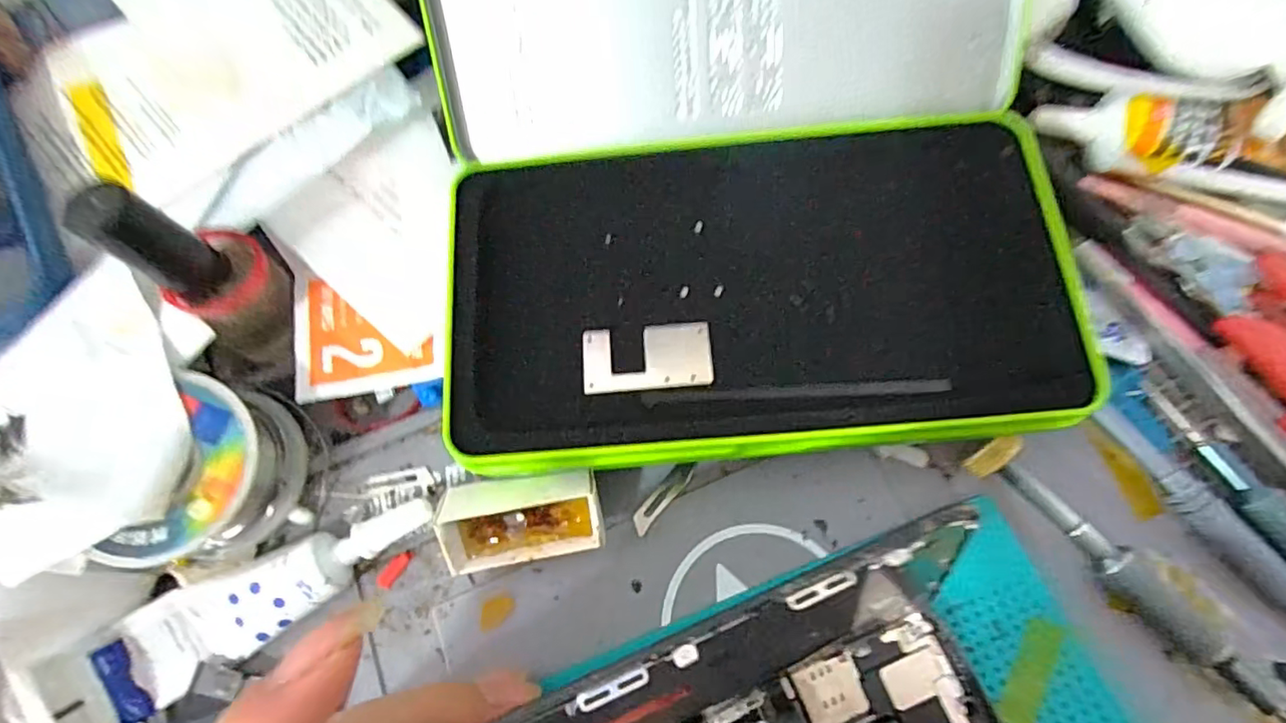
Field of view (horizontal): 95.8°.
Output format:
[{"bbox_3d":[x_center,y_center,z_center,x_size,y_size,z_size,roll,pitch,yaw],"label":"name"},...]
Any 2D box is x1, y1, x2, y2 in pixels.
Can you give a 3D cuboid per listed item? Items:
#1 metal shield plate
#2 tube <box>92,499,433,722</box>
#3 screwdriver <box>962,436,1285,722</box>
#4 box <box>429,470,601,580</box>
[{"bbox_3d":[0.001,-0.002,0.179,0.039,0.004,0.020,-4,71,1],"label":"metal shield plate"},{"bbox_3d":[-0.113,0.068,0.179,0.100,0.019,0.027,-32,73,-9],"label":"tube"},{"bbox_3d":[0.150,0.064,0.171,0.116,0.015,0.021,43,77,15],"label":"screwdriver"},{"bbox_3d":[-0.037,0.048,0.181,0.047,0.017,0.028,-12,98,-6],"label":"box"}]

